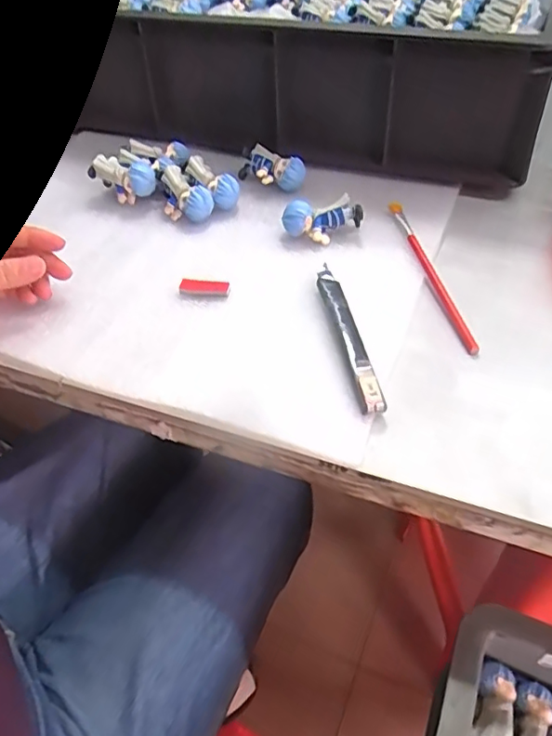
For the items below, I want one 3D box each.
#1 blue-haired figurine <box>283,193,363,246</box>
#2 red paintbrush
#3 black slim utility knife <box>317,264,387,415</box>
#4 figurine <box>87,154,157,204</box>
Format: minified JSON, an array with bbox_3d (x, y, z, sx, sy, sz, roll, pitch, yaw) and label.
[{"bbox_3d":[0.037,-0.117,0.443,0.061,0.021,0.030,1,47,5],"label":"blue-haired figurine"},{"bbox_3d":[0.111,-0.072,0.408,0.008,0.012,0.165,-9,47,-4],"label":"red paintbrush"},{"bbox_3d":[0.047,-0.022,0.368,0.012,0.015,0.128,-9,47,-5],"label":"black slim utility knife"},{"bbox_3d":[-0.134,-0.169,0.501,0.066,0.035,0.023,20,51,21],"label":"figurine"}]

